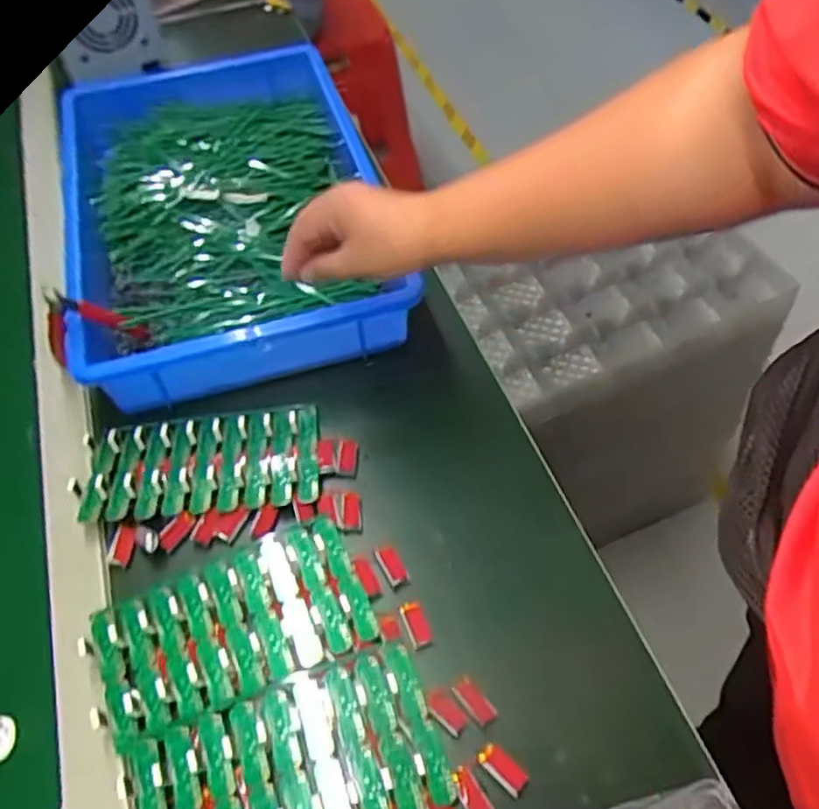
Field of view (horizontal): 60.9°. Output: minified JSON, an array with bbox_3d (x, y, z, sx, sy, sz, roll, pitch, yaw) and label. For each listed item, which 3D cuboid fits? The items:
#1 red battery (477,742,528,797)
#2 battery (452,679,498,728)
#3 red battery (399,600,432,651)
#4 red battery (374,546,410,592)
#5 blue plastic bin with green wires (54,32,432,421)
[{"bbox_3d":[0.058,0.227,0.434,0.032,0.004,0.014,33,62,25],"label":"red battery"},{"bbox_3d":[0.042,0.193,0.451,0.015,0.004,0.030,-35,59,-21],"label":"battery"},{"bbox_3d":[0.005,0.155,0.489,0.016,0.006,0.033,-18,54,-10],"label":"red battery"},{"bbox_3d":[-0.013,0.119,0.511,0.017,0.007,0.033,-25,56,-15],"label":"red battery"},{"bbox_3d":[-0.182,-0.194,0.693,0.295,0.081,0.407,-13,55,-10],"label":"blue plastic bin with green wires"}]

